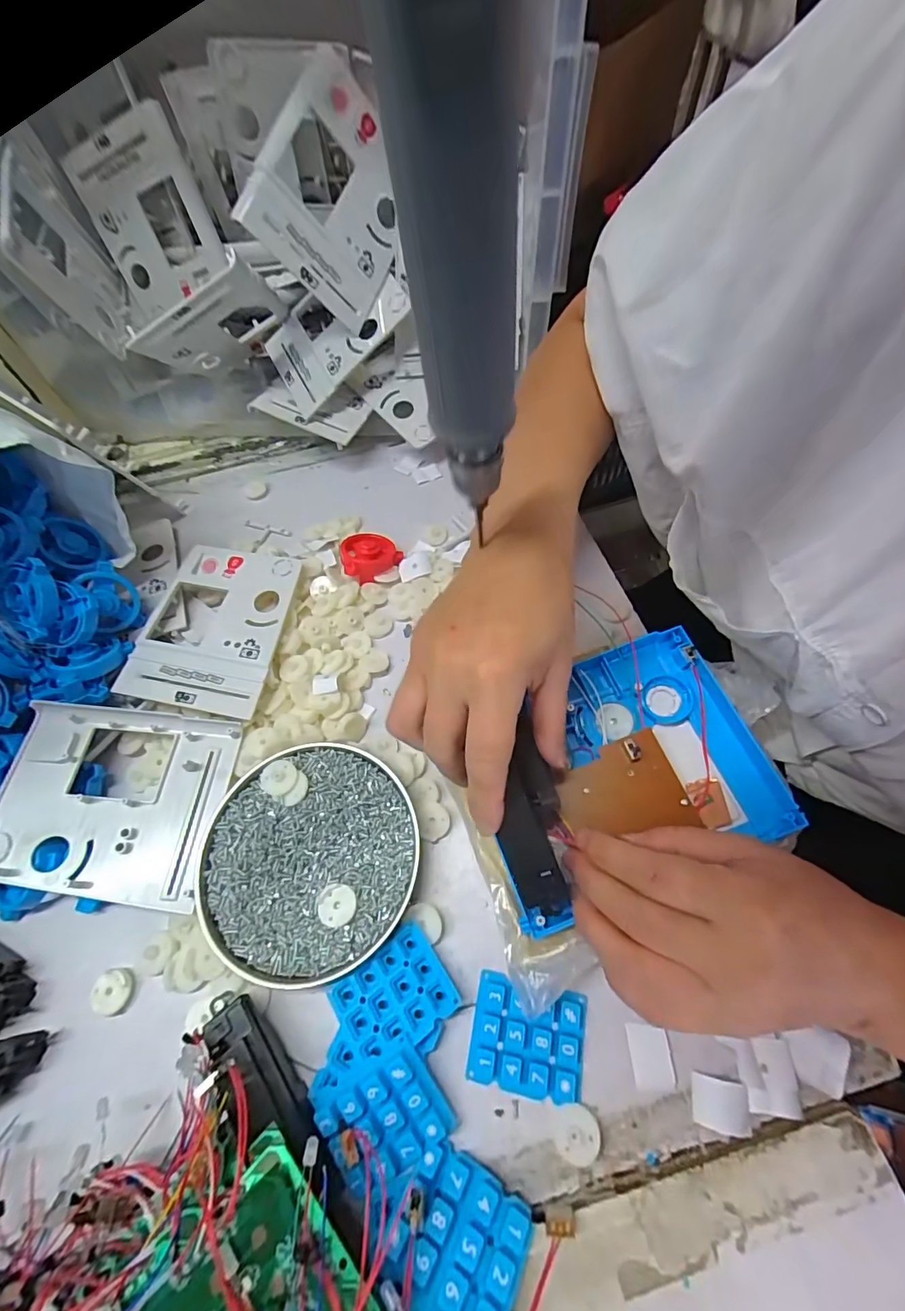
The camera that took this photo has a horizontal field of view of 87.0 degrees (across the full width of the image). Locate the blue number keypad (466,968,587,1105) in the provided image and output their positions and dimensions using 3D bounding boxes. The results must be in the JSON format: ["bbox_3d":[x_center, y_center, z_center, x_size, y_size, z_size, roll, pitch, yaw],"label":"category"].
[{"bbox_3d":[0.041,0.207,0.259,0.059,0.014,0.049,9,58,7],"label":"blue number keypad"}]

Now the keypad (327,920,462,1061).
[{"bbox_3d":[-0.033,0.186,0.263,0.059,0.010,0.048,-30,62,-16],"label":"keypad"}]

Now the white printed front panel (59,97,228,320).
[{"bbox_3d":[-0.288,-0.415,0.453,0.118,0.127,0.020,-7,37,18],"label":"white printed front panel"}]

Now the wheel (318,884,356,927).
[{"bbox_3d":[-0.069,0.149,0.286,0.022,0.004,0.022,-1,58,1],"label":"wheel"}]

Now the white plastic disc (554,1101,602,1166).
[{"bbox_3d":[0.062,0.239,0.238,0.021,0.006,0.022,-1,58,1],"label":"white plastic disc"}]

